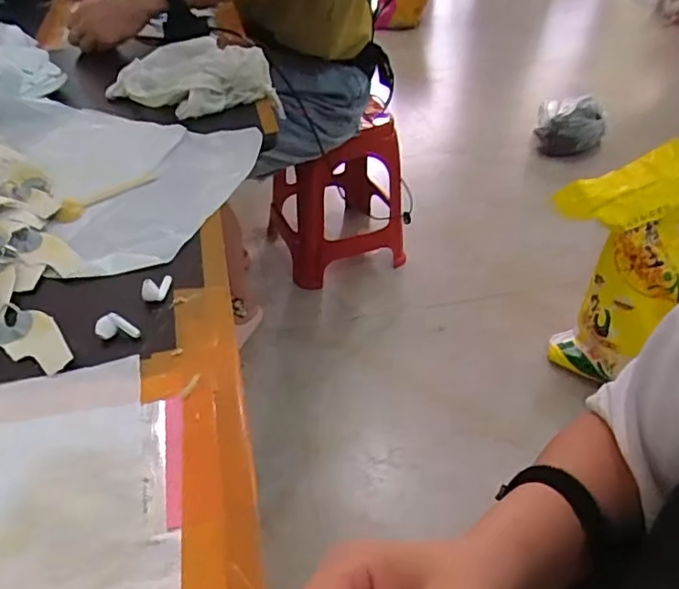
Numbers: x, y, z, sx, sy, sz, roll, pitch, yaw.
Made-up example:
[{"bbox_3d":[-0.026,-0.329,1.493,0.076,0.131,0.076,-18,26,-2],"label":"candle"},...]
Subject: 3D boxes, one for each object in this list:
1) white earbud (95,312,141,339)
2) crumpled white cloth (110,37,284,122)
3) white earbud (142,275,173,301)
[{"bbox_3d":[-0.168,0.026,0.426,0.030,0.015,0.017,16,44,14],"label":"white earbud"},{"bbox_3d":[-0.193,-0.292,0.746,0.186,0.050,0.150,27,48,24],"label":"crumpled white cloth"},{"bbox_3d":[-0.147,-0.006,0.461,0.027,0.017,0.013,-26,50,-28],"label":"white earbud"}]

